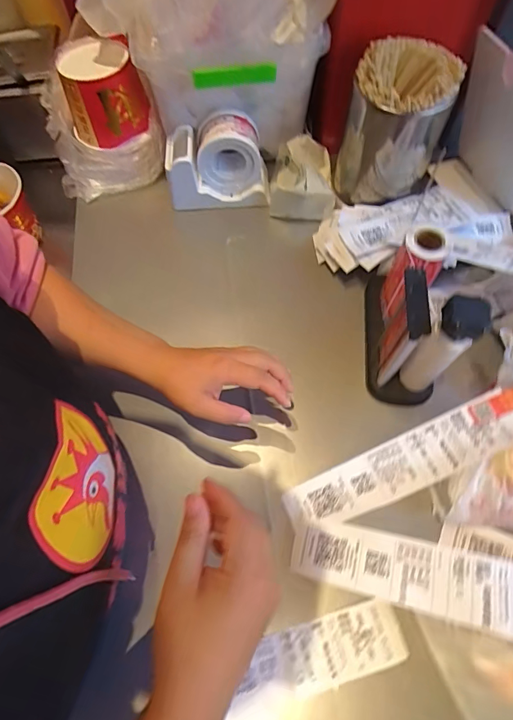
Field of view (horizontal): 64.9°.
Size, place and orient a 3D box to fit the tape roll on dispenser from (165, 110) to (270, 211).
[{"bbox_3d":[-0.058,-0.295,0.603,0.148,0.102,0.083,-2,65,0],"label":"tape roll on dispenser"}]

